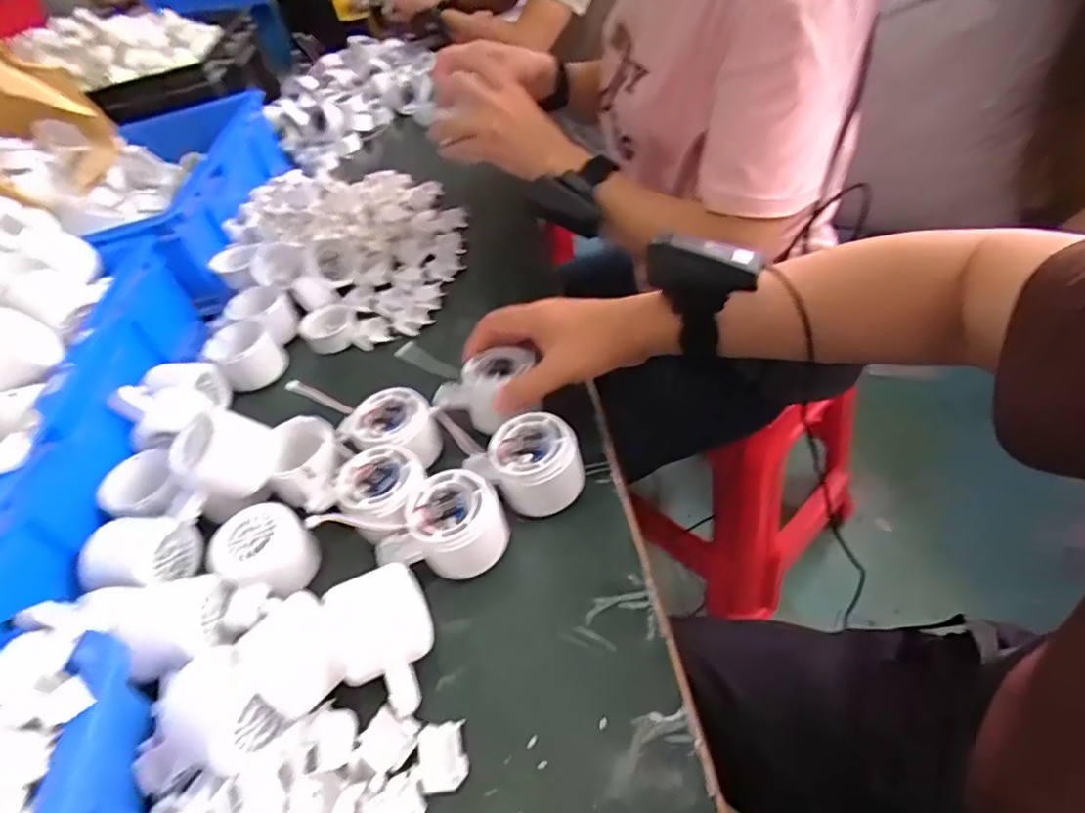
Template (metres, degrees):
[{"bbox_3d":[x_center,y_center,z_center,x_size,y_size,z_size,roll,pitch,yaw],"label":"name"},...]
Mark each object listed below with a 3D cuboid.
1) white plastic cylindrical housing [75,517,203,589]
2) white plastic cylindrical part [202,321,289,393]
[{"bbox_3d":[-0.285,0.107,0.425,0.057,0.042,0.054,-7,46,5],"label":"white plastic cylindrical housing"},{"bbox_3d":[-0.293,-0.050,0.592,0.061,0.037,0.051,-40,51,-23],"label":"white plastic cylindrical part"}]

